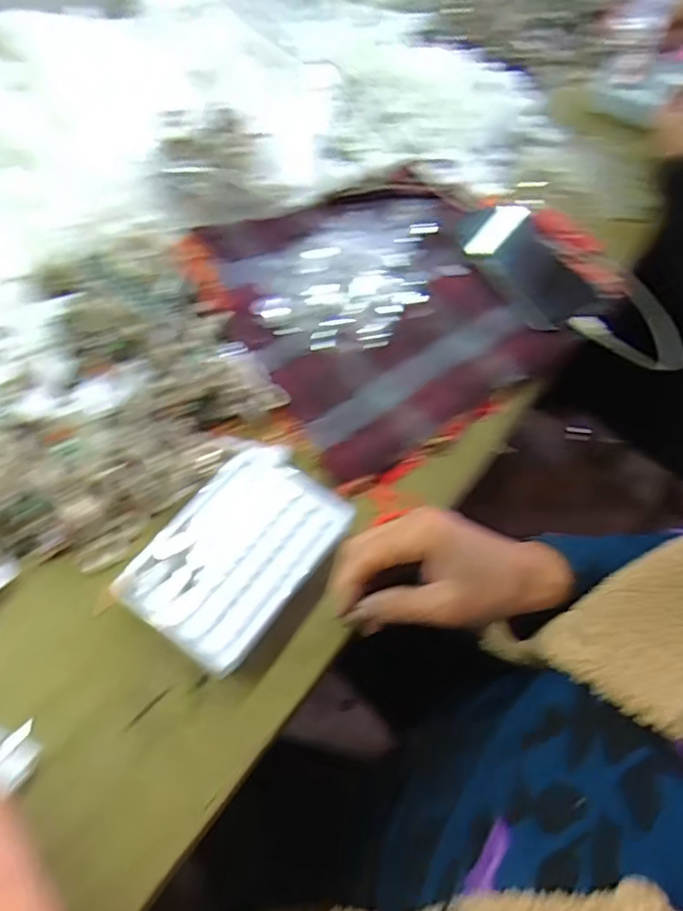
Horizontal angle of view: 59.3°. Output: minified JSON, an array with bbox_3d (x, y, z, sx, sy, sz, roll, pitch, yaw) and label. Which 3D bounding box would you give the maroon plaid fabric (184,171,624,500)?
[{"bbox_3d":[0.063,-0.166,0.553,0.364,0.039,0.293,-34,63,-21],"label":"maroon plaid fabric"}]

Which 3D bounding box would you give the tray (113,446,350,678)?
[{"bbox_3d":[-0.067,0.063,0.411,0.098,0.023,0.147,29,61,18],"label":"tray"}]

